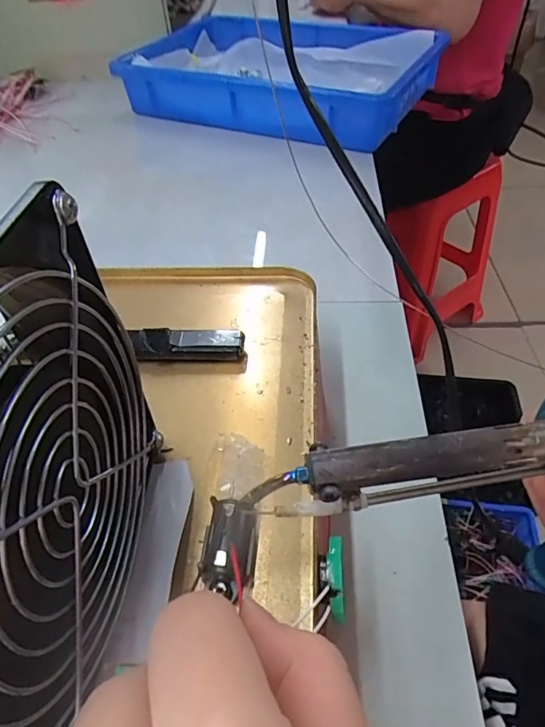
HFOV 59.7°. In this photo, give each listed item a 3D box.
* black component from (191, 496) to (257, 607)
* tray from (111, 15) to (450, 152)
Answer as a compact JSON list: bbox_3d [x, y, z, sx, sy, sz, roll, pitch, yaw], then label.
[{"bbox_3d":[-0.016,0.065,0.168,0.020,0.015,0.029,5,48,9],"label":"black component"},{"bbox_3d":[0.008,-0.374,0.617,0.369,0.066,0.242,22,52,22],"label":"tray"}]

